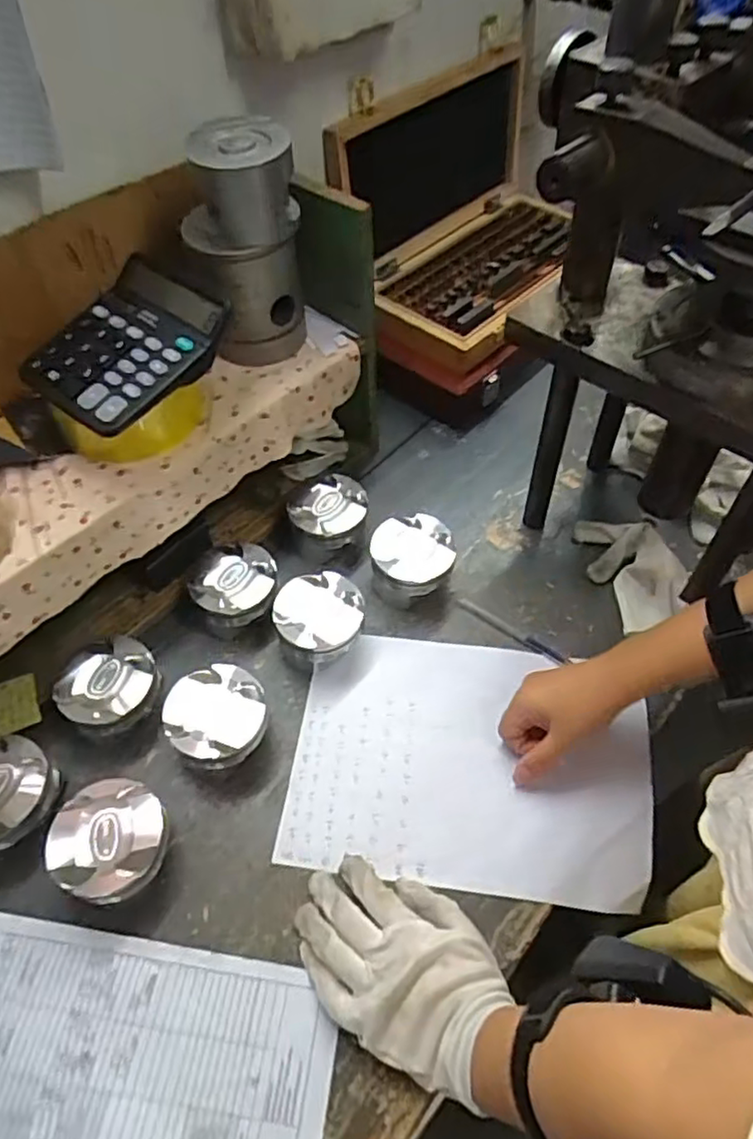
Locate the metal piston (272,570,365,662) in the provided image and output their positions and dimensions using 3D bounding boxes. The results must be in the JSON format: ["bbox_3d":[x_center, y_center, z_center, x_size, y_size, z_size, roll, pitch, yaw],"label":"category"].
[{"bbox_3d":[-0.051,0.048,0.596,0.077,0.055,0.082,-13,54,-8],"label":"metal piston"}]

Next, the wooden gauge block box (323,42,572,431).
[{"bbox_3d":[0.135,-0.424,0.830,0.258,0.266,0.421,37,62,25],"label":"wooden gauge block box"}]

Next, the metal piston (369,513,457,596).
[{"bbox_3d":[0.035,-0.007,0.638,0.079,0.053,0.084,-4,53,-2],"label":"metal piston"}]

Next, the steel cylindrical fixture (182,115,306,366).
[{"bbox_3d":[-0.107,-0.262,0.550,0.090,0.174,0.077,-8,53,-5],"label":"steel cylindrical fixture"}]

